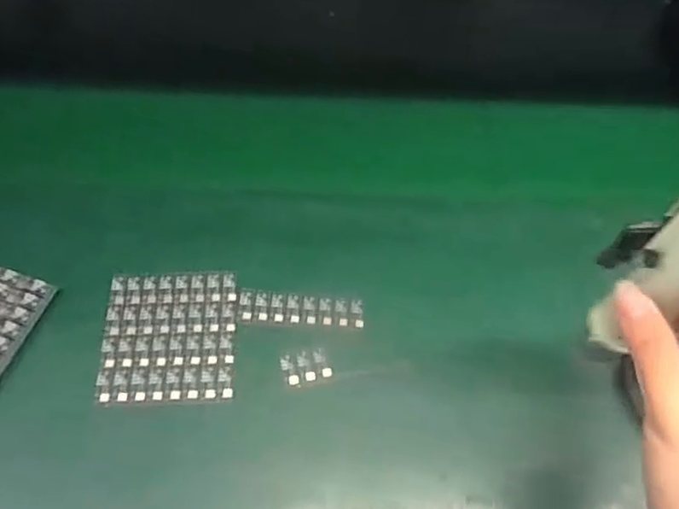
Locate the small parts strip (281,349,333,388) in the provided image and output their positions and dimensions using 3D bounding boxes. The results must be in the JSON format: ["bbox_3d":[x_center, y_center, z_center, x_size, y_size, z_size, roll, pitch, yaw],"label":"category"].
[{"bbox_3d":[-0.024,0.081,0.453,0.033,0.004,0.025,-14,60,-11],"label":"small parts strip"}]

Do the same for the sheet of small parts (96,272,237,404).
[{"bbox_3d":[-0.125,0.060,0.464,0.095,0.004,0.101,-1,58,-3],"label":"sheet of small parts"}]

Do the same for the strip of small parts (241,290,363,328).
[{"bbox_3d":[-0.029,0.042,0.476,0.092,0.004,0.025,5,58,0],"label":"strip of small parts"}]

